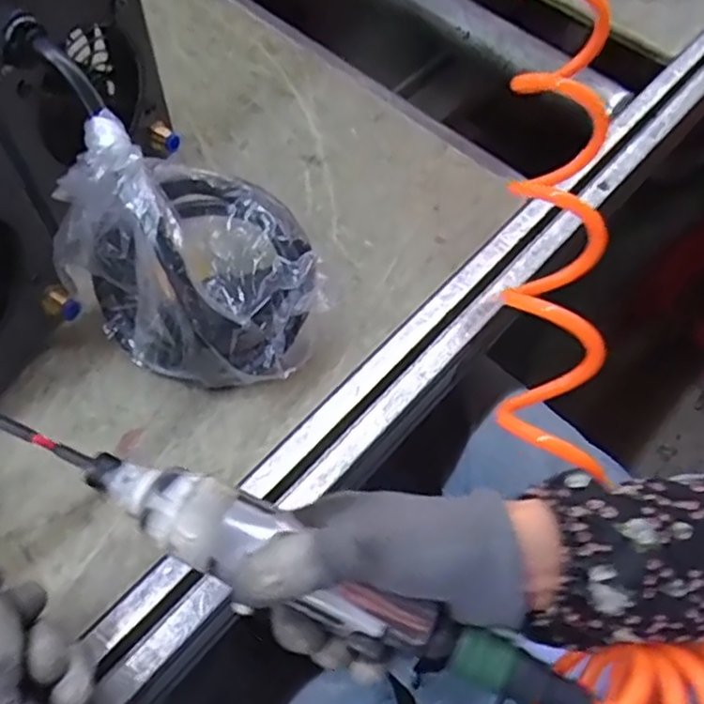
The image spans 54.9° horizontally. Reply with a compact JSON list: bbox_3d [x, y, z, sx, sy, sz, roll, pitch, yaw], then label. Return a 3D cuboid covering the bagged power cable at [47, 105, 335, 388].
[{"bbox_3d":[-0.092,-0.053,0.386,0.148,0.145,0.097,21,63,8],"label":"bagged power cable"}]

